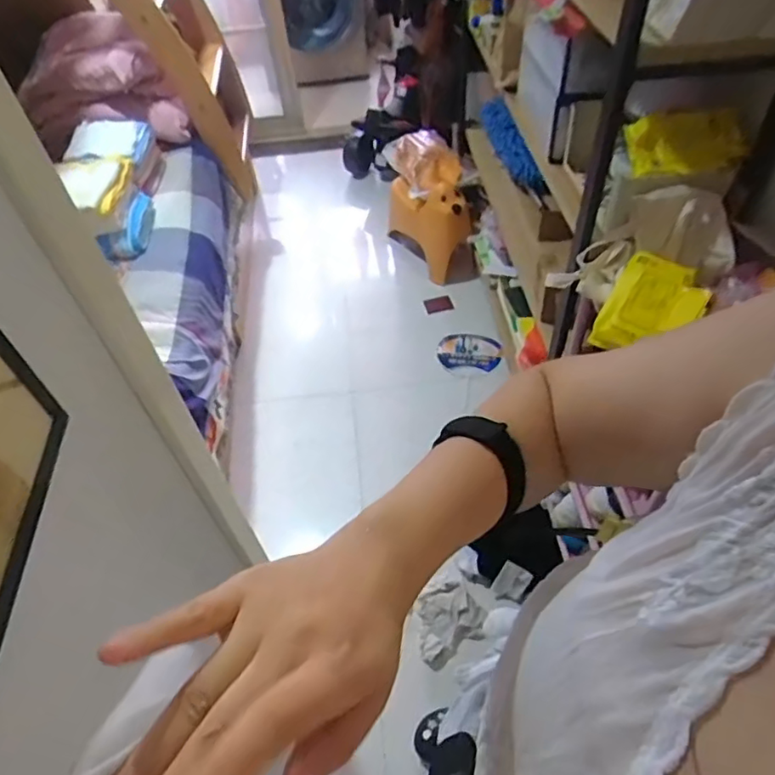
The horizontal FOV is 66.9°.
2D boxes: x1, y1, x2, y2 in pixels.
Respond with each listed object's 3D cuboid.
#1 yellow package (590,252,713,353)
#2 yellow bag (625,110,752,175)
[{"bbox_3d":[0.443,-0.135,0.979,0.137,0.041,0.190,31,81,17],"label":"yellow package"},{"bbox_3d":[0.537,-0.443,1.071,0.218,0.103,0.060,-10,9,-4],"label":"yellow bag"}]

